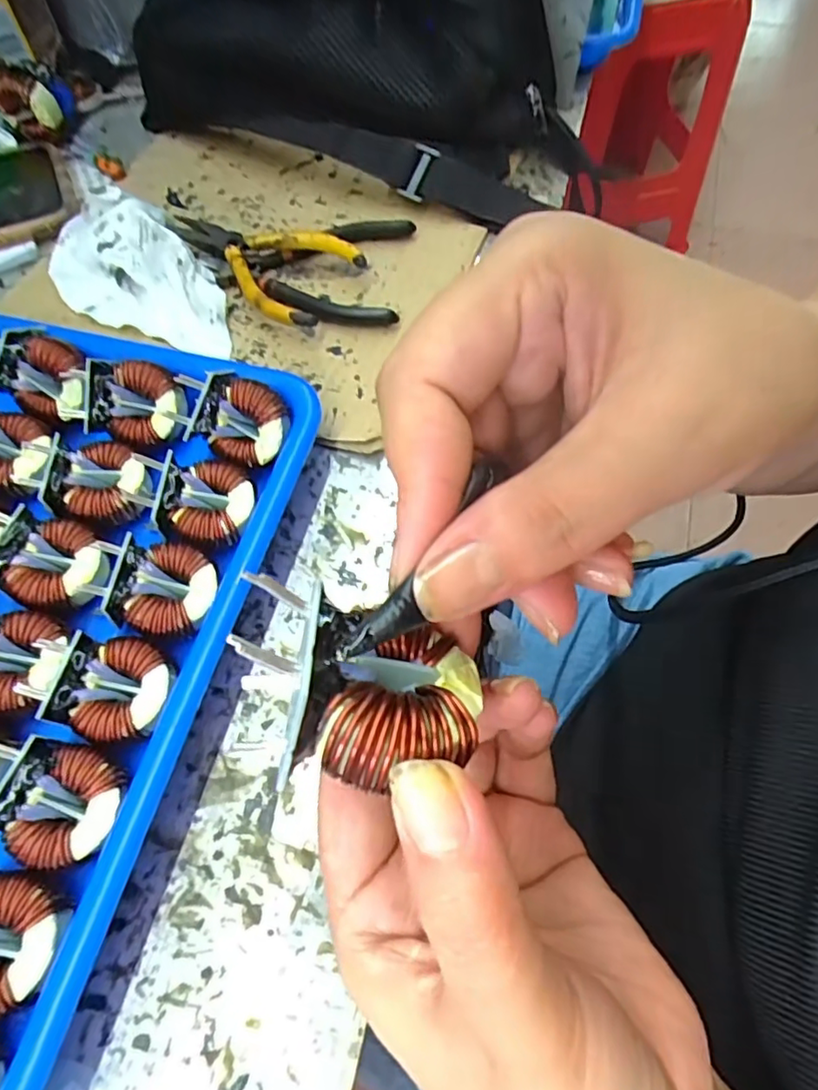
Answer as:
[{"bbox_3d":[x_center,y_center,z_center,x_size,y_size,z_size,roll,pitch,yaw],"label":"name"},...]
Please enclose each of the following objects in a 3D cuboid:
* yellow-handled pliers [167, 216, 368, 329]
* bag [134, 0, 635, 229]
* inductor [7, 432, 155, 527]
[{"bbox_3d":[-0.092,-0.168,0.350,0.121,0.020,0.063,28,68,13],"label":"yellow-handled pliers"},{"bbox_3d":[-0.019,-0.321,0.369,0.311,0.097,0.138,27,68,13],"label":"bag"},{"bbox_3d":[-0.150,-0.031,0.276,0.050,0.022,0.040,6,65,3],"label":"inductor"}]

